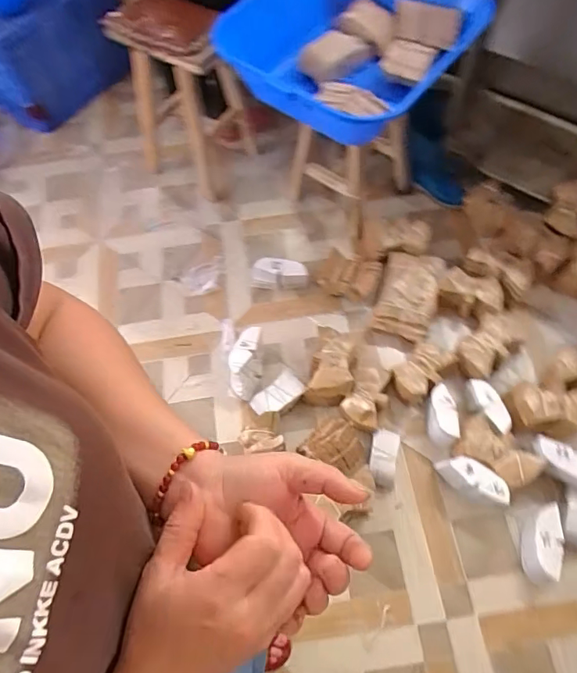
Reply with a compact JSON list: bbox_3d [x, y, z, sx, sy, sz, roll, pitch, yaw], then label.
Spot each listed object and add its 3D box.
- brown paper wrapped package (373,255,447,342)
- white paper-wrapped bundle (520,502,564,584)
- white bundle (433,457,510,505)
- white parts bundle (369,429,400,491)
[{"bbox_3d":[0.365,-0.132,1.513,0.178,0.072,0.294,17,65,11],"label":"brown paper wrapped package"},{"bbox_3d":[0.600,0.490,1.161,0.090,0.090,0.173,1,63,4],"label":"white paper-wrapped bundle"},{"bbox_3d":[0.446,0.348,1.213,0.192,0.063,0.073,18,61,46],"label":"white bundle"},{"bbox_3d":[0.250,0.324,1.280,0.072,0.034,0.150,3,84,5],"label":"white parts bundle"}]

